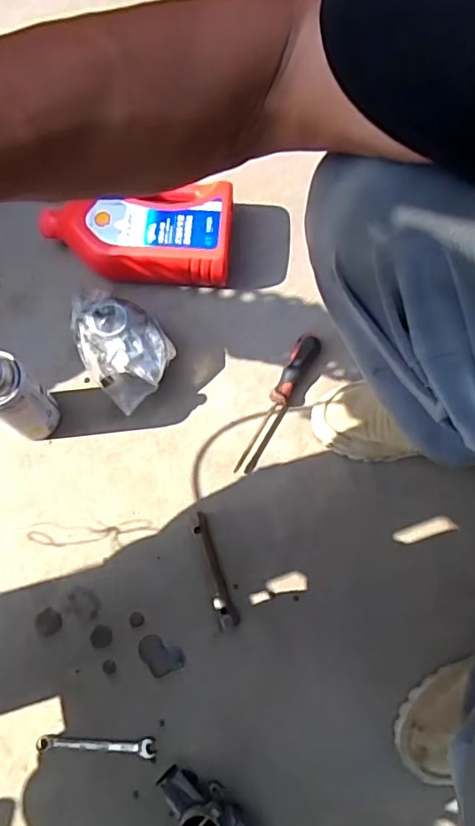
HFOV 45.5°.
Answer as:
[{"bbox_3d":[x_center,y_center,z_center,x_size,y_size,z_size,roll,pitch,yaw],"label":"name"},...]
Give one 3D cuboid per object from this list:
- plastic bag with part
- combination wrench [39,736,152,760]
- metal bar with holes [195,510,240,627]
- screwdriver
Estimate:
[{"bbox_3d":[-0.157,-0.091,0.735,0.098,0.080,0.157,-41,79,-12],"label":"plastic bag with part"},{"bbox_3d":[-0.160,0.375,0.642,0.130,0.004,0.020,5,74,0],"label":"combination wrench"},{"bbox_3d":[-0.029,0.187,0.683,0.021,0.026,0.136,-18,75,-7],"label":"metal bar with holes"},{"bbox_3d":[0.050,-0.017,0.741,0.030,0.033,0.204,30,75,7],"label":"screwdriver"}]

